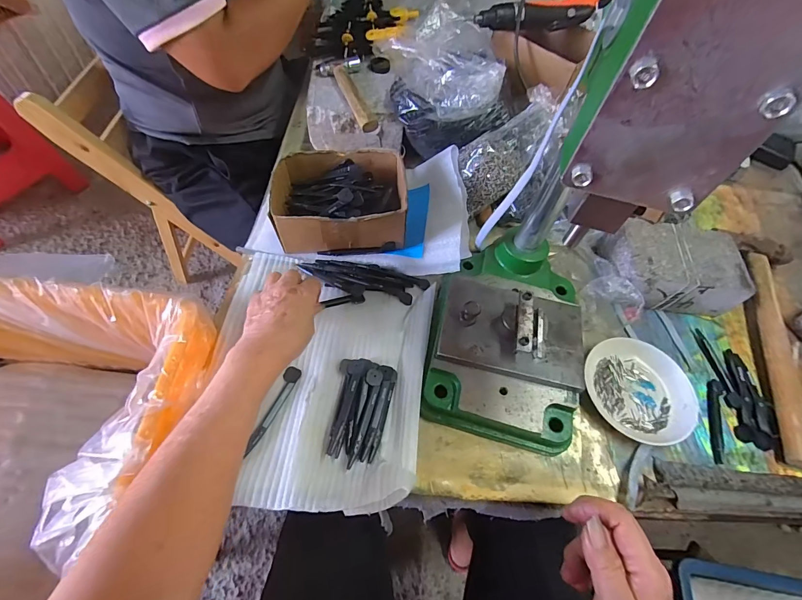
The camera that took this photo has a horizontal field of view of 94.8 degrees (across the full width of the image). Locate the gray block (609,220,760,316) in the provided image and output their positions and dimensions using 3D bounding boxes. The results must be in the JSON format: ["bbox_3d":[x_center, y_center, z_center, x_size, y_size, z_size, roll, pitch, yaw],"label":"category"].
[{"bbox_3d":[0.351,-0.042,0.480,0.150,0.064,0.107,8,58,-1],"label":"gray block"}]

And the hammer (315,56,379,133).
[{"bbox_3d":[-0.070,-0.301,0.536,0.063,0.022,0.154,-16,62,-15],"label":"hammer"}]

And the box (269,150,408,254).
[{"bbox_3d":[-0.078,-0.130,0.490,0.164,0.073,0.128,0,59,-6],"label":"box"}]

